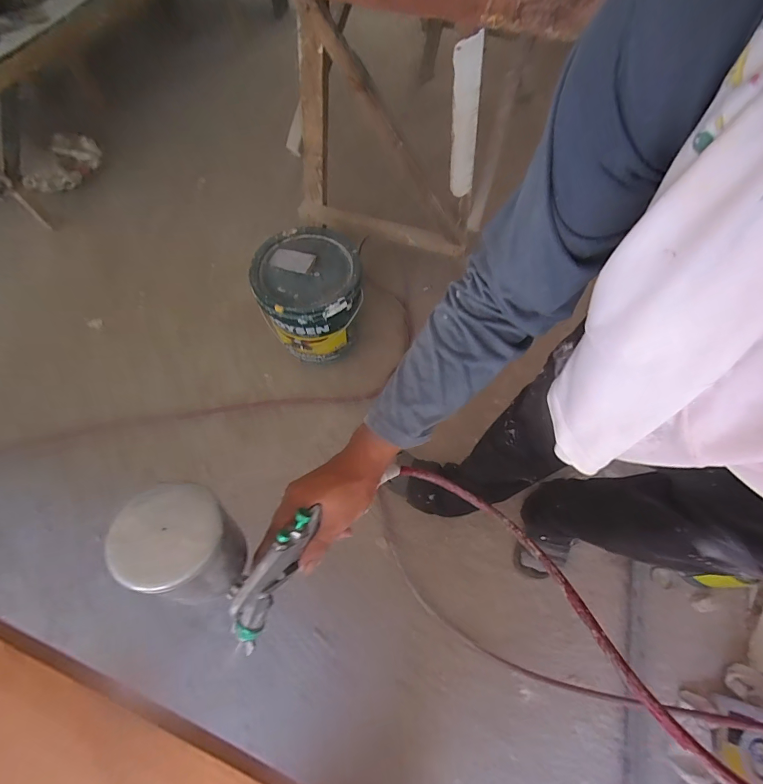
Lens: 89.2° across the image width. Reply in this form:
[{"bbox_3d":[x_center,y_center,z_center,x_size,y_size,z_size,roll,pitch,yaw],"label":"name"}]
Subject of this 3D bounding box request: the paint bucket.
[{"bbox_3d":[-0.203,-0.280,1.167,0.277,0.265,0.284,0,64,1],"label":"paint bucket"}]

